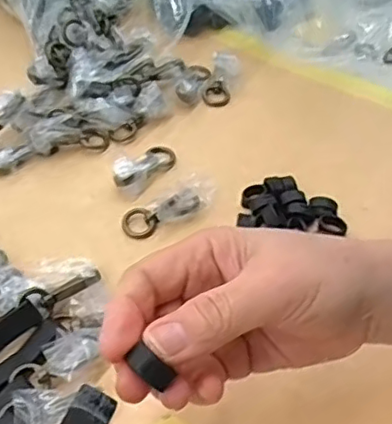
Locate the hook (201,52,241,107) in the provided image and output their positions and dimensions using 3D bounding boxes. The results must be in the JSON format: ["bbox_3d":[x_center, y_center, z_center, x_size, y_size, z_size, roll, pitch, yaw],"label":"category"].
[{"bbox_3d":[0.022,-0.116,0.528,0.025,0.010,0.056,15,71,12],"label":"hook"}]

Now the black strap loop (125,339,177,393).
[{"bbox_3d":[-0.017,0.061,0.238,0.009,0.004,0.017,-39,86,-29],"label":"black strap loop"}]

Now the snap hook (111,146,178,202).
[{"bbox_3d":[-0.038,-0.036,0.457,0.025,0.018,0.058,32,56,23],"label":"snap hook"}]

